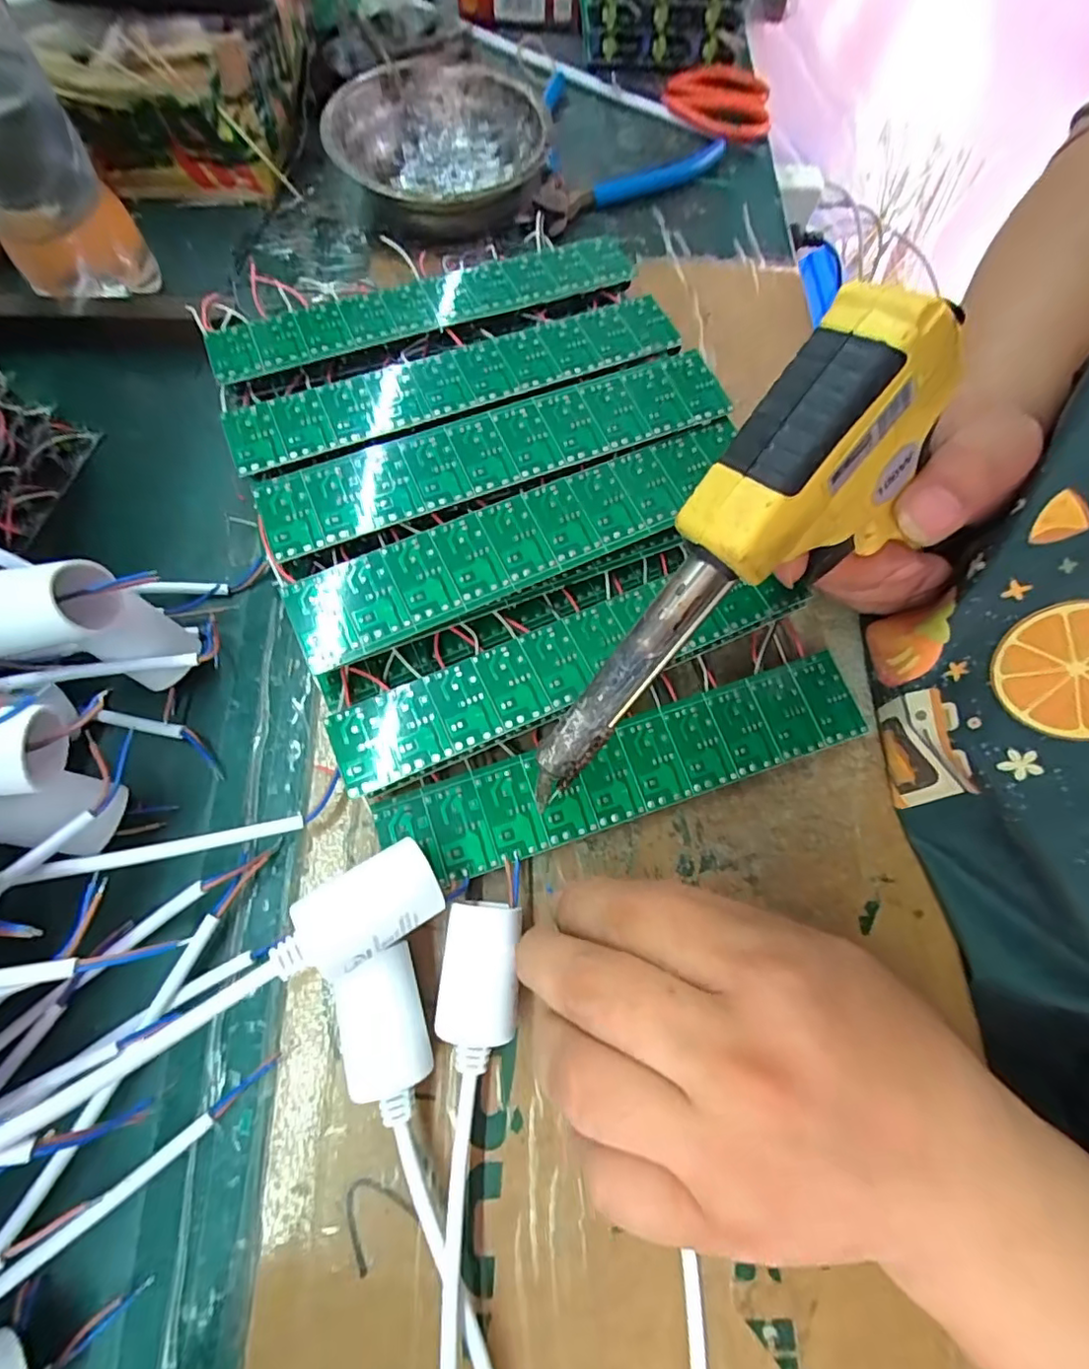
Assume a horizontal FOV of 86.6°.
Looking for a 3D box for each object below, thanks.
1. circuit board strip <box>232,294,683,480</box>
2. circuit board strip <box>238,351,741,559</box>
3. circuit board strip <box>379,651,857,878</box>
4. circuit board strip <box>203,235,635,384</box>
[{"bbox_3d":[-0.036,-0.136,0.253,0.199,0.004,0.036,-22,72,-10],"label":"circuit board strip"},{"bbox_3d":[-0.017,-0.100,0.244,0.200,0.005,0.039,-21,72,-10],"label":"circuit board strip"},{"bbox_3d":[0.035,0.035,0.240,0.198,0.016,0.038,-17,71,-9],"label":"circuit board strip"},{"bbox_3d":[-0.054,-0.181,0.273,0.202,0.006,0.036,-22,72,-10],"label":"circuit board strip"}]

